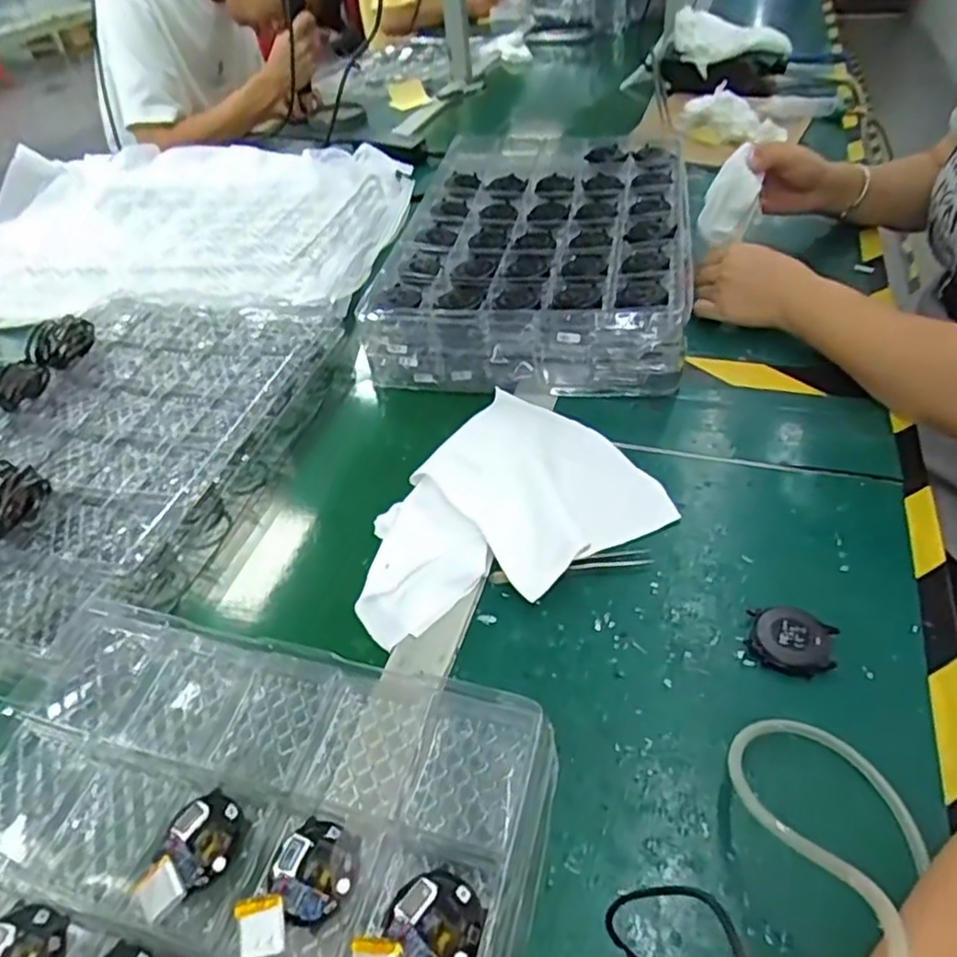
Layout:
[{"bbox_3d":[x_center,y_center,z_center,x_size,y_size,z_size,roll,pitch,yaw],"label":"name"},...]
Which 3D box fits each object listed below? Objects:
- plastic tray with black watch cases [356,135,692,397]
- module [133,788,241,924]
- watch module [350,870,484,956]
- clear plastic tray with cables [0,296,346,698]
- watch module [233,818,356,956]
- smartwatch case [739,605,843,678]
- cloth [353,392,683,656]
[{"bbox_3d":[0.072,-0.270,0.772,0.312,0.072,0.452,3,44,10],"label":"plastic tray with black watch cases"},{"bbox_3d":[-0.141,0.182,0.332,0.038,0.005,0.057,10,46,17],"label":"module"},{"bbox_3d":[-0.027,0.198,0.294,0.060,0.014,0.040,-25,46,-19],"label":"watch module"},{"bbox_3d":[-0.359,-0.046,0.616,0.349,0.058,0.451,11,46,17],"label":"clear plastic tray with cables"},{"bbox_3d":[-0.085,0.188,0.315,0.058,0.008,0.040,-35,50,-27],"label":"watch module"},{"bbox_3d":[0.196,0.100,0.426,0.049,0.011,0.044,16,48,22],"label":"smartwatch case"},{"bbox_3d":[0.006,0.012,0.524,0.248,0.029,0.183,-29,48,-23],"label":"cloth"}]

